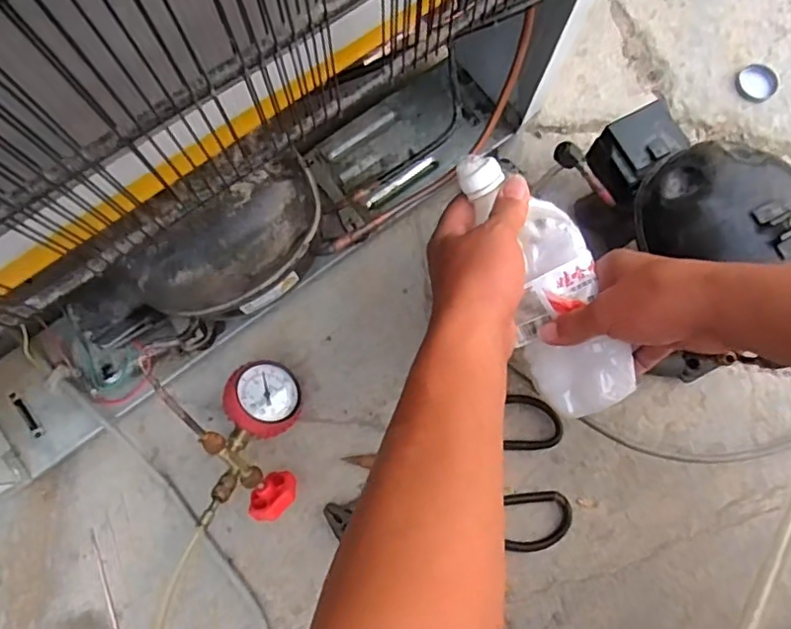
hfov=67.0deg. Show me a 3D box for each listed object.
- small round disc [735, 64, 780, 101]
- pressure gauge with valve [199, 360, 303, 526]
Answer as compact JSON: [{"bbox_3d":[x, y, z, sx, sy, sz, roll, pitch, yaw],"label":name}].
[{"bbox_3d":[0.372,-0.238,0.611,0.044,0.005,0.038,-35,80,-7],"label":"small round disc"},{"bbox_3d":[-0.116,0.104,0.506,0.063,0.076,0.128,2,78,0],"label":"pressure gauge with valve"}]

